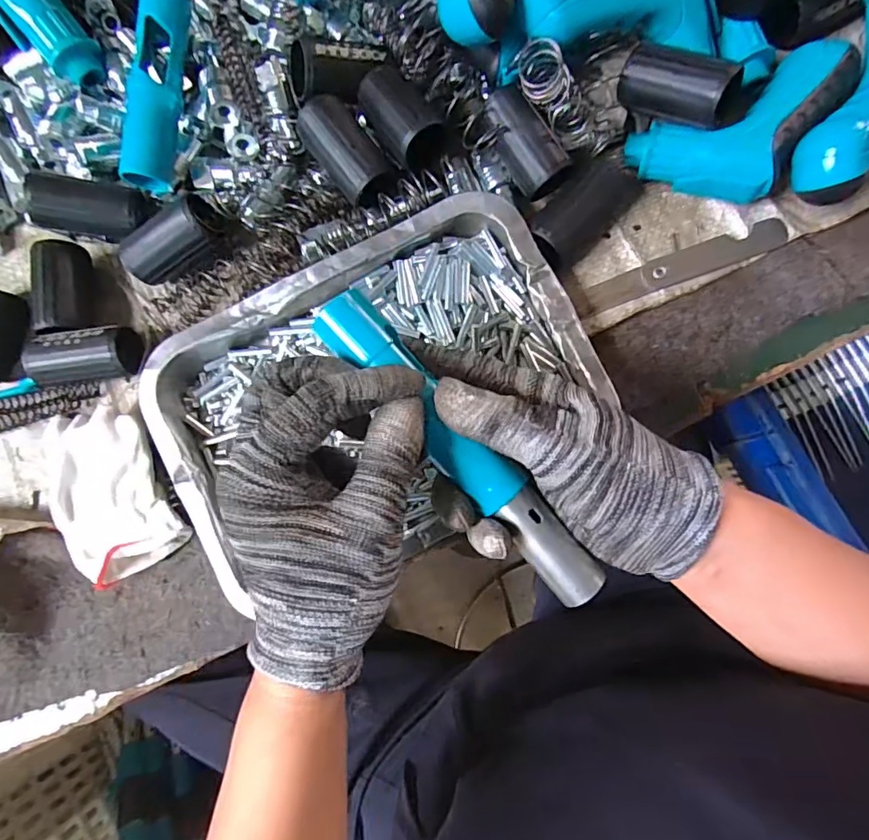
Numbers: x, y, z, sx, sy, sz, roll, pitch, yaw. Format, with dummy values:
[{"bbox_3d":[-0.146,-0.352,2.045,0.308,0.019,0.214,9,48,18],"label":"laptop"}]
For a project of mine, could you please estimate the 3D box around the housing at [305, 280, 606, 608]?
[{"bbox_3d":[0.012,0.013,0.232,0.027,0.019,0.177,-41,89,-4],"label":"housing"}]

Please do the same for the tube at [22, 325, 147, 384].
[{"bbox_3d":[-0.227,-0.043,0.338,0.066,0.034,0.034,-2,83,4],"label":"tube"}]

